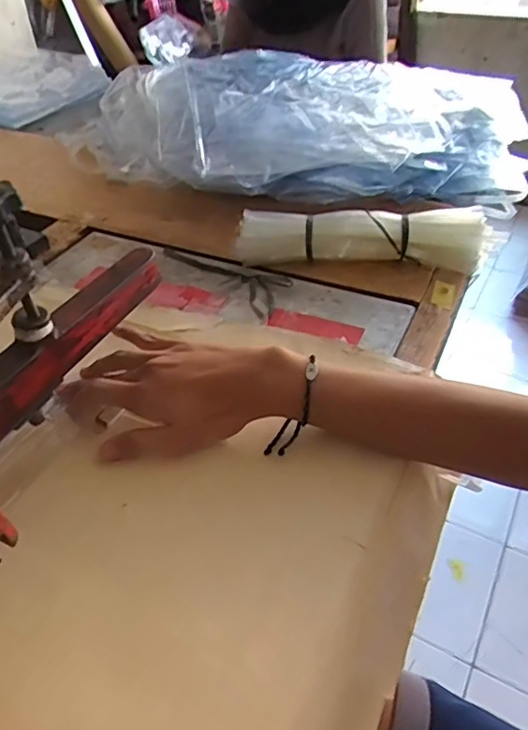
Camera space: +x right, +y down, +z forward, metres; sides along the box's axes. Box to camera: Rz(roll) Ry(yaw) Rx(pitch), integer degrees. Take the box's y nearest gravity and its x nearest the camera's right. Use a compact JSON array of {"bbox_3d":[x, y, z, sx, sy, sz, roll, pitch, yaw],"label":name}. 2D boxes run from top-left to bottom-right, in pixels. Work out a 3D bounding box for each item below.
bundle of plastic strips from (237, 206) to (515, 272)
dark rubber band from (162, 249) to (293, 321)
[{"bbox_3d":[0.102,-0.133,0.570,0.263,0.048,0.044,2,42,5],"label":"bundle of plastic strips"},{"bbox_3d":[-0.032,-0.097,0.575,0.059,0.006,0.171,-30,49,-27],"label":"dark rubber band"}]

